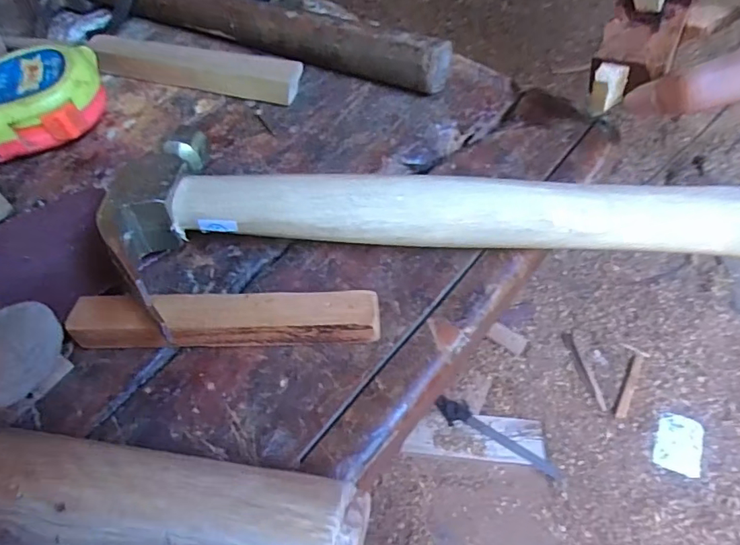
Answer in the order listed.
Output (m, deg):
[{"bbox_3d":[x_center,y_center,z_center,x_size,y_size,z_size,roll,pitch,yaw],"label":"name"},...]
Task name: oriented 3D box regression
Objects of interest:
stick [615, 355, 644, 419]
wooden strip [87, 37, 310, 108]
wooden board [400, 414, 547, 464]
[{"bbox_3d":[0.556,0.241,1.076,0.023,0.005,0.160,25,61,18],"label":"stick"},{"bbox_3d":[-0.116,-0.133,0.322,0.149,0.022,0.021,15,58,13],"label":"wooden strip"},{"bbox_3d":[0.215,0.336,1.025,0.277,0.015,0.089,5,61,0],"label":"wooden board"}]

